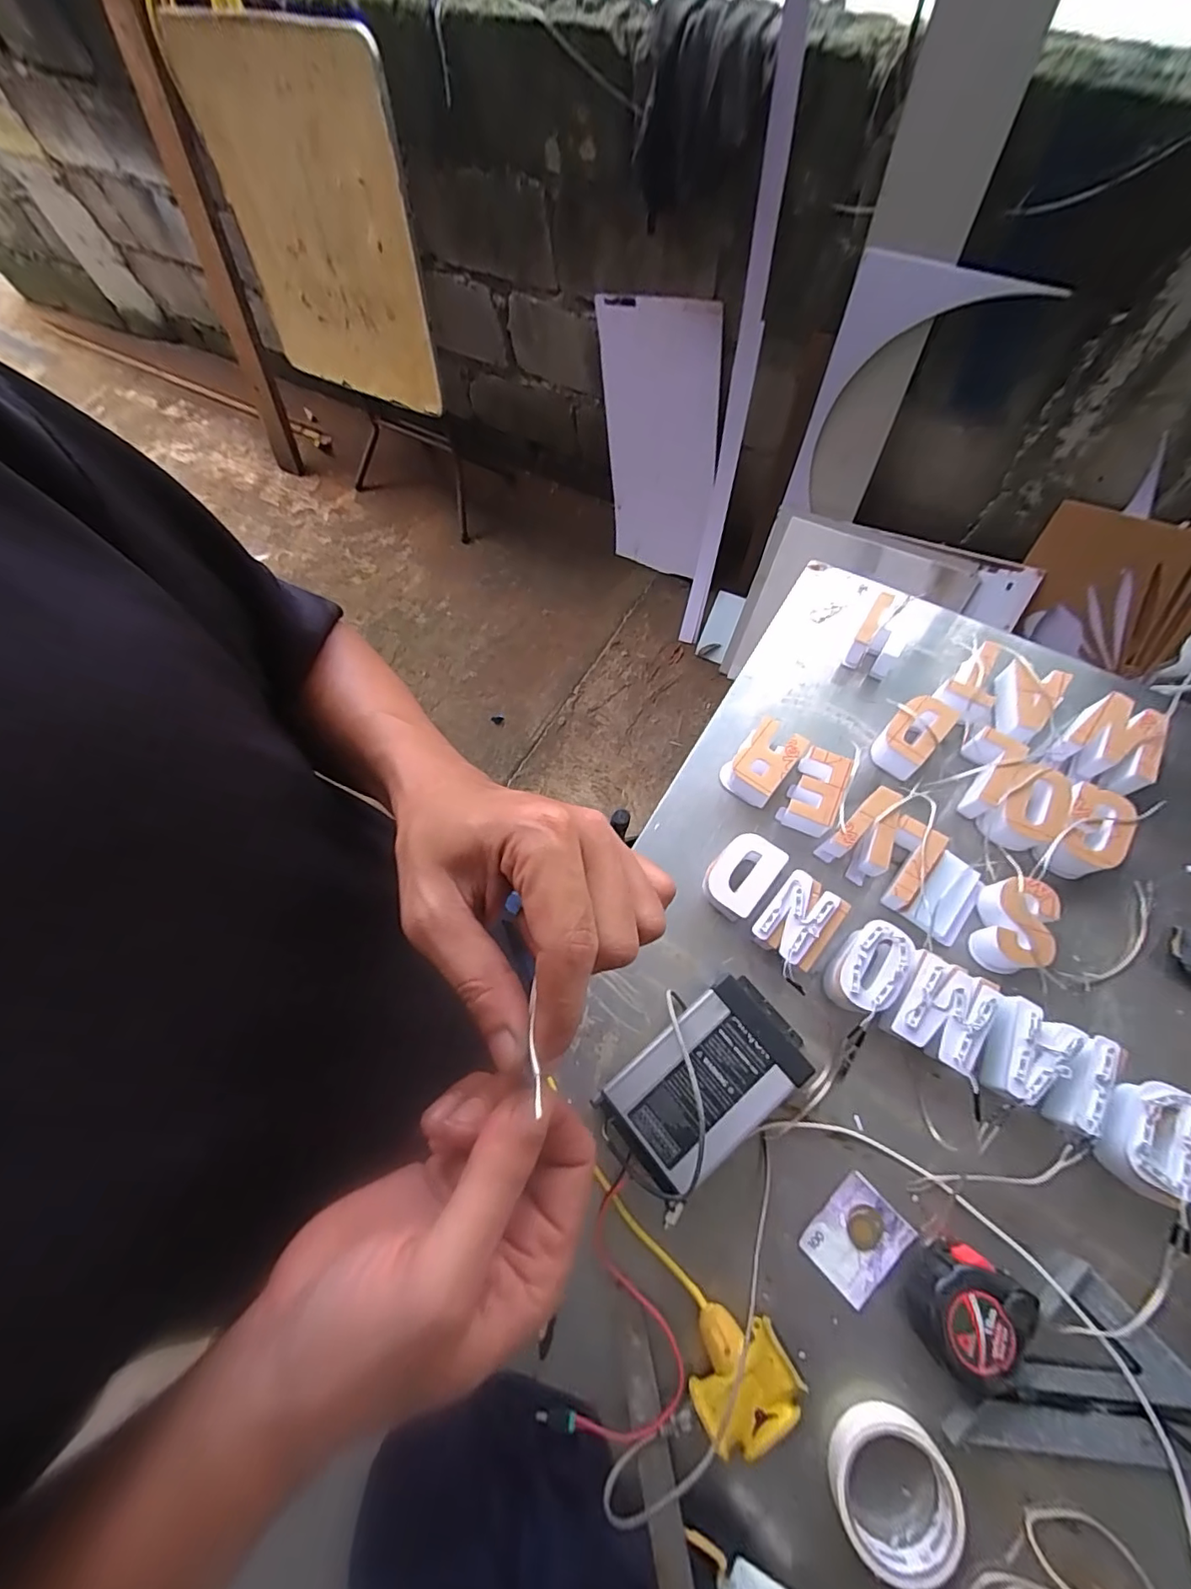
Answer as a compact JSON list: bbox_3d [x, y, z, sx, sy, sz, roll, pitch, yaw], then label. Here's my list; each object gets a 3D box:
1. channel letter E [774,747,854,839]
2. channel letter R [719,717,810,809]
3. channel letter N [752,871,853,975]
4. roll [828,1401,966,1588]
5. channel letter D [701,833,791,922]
[{"bbox_3d":[0.240,-0.005,0.601,0.056,0.041,0.086,23,74,12],"label":"channel letter E"},{"bbox_3d":[0.187,-0.037,0.623,0.067,0.040,0.087,36,77,15],"label":"channel letter R"},{"bbox_3d":[0.203,0.131,0.559,0.069,0.045,0.090,36,78,17],"label":"channel letter N"},{"bbox_3d":[0.229,0.534,0.416,0.089,0.035,0.090,-32,70,-5],"label":"roll"},{"bbox_3d":[0.153,0.085,0.586,0.062,0.051,0.084,36,77,16],"label":"channel letter D"}]

